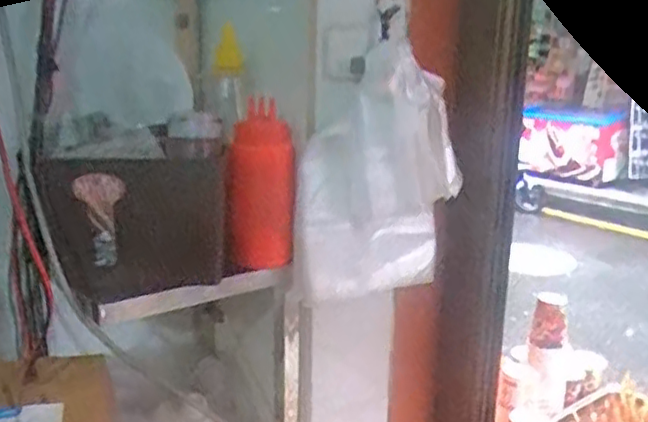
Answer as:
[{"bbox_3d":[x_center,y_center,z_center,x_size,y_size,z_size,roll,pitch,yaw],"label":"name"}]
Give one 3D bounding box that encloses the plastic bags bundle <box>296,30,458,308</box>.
[{"bbox_3d":[0.065,-0.034,0.751,0.095,0.265,0.183,14,19,42],"label":"plastic bags bundle"}]

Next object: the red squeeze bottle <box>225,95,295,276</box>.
[{"bbox_3d":[-0.070,-0.025,0.724,0.073,0.173,0.058,0,14,-7],"label":"red squeeze bottle"}]

